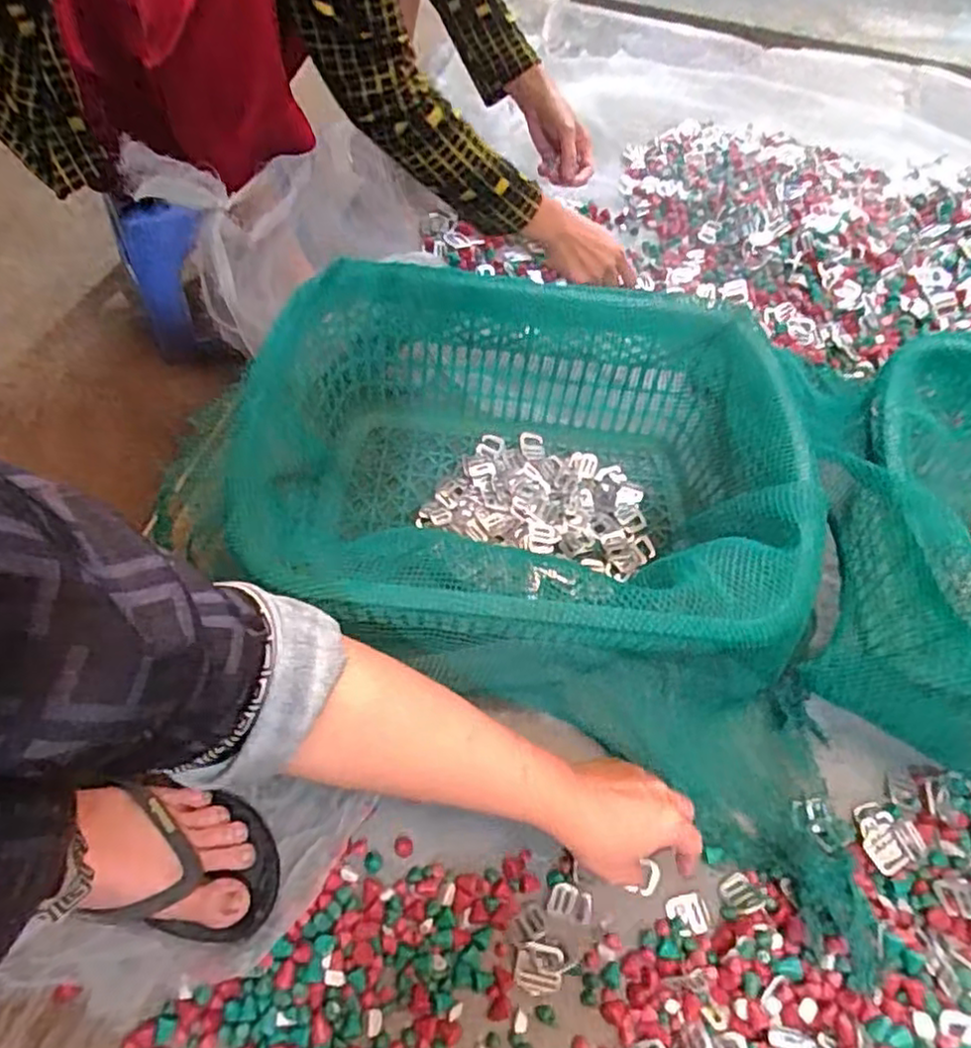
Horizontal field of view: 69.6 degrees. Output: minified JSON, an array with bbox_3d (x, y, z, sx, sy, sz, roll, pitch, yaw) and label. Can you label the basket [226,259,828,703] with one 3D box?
[{"bbox_3d":[0.030,-0.029,0.628,0.453,0.190,0.357,3,57,-2],"label":"basket"}]

